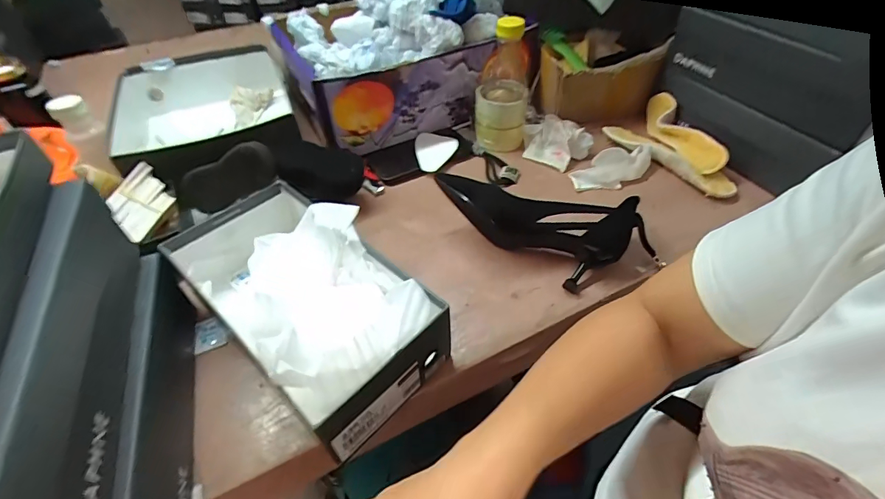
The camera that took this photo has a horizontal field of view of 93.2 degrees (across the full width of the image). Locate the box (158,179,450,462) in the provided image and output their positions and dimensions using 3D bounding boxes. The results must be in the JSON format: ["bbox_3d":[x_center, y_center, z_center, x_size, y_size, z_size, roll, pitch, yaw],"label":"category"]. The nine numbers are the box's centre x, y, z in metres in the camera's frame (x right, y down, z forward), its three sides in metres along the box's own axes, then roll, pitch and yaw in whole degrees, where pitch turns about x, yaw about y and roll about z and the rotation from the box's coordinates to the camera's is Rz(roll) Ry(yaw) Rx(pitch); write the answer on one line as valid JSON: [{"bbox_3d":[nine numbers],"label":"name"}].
[{"bbox_3d":[-0.146,0.047,0.452,0.302,0.118,0.166,36,57,30],"label":"box"}]

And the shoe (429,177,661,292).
[{"bbox_3d":[0.124,-0.022,0.506,0.261,0.081,0.091,7,48,8],"label":"shoe"}]

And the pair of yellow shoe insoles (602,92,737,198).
[{"bbox_3d":[0.378,-0.164,0.665,0.115,0.054,0.214,-29,54,-21],"label":"pair of yellow shoe insoles"}]

